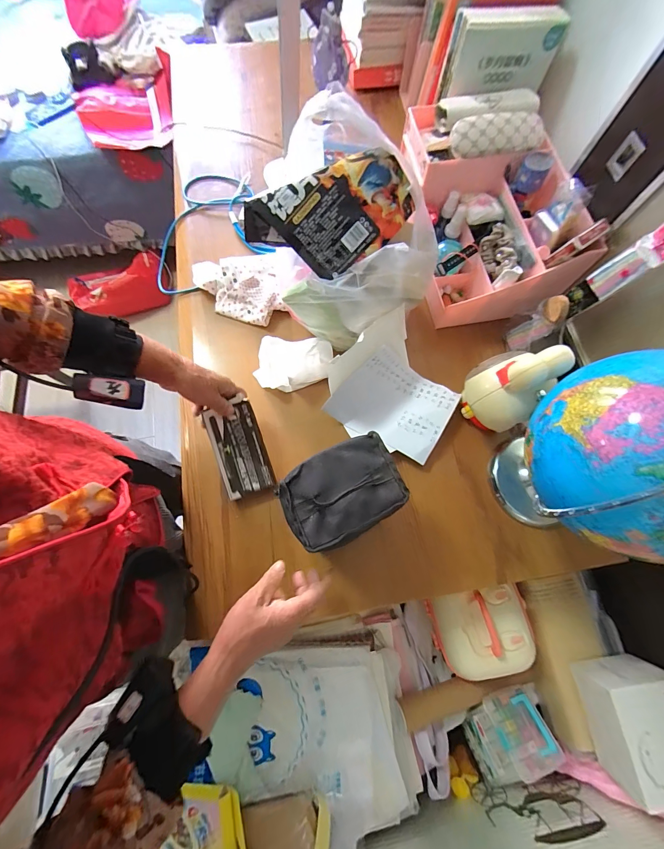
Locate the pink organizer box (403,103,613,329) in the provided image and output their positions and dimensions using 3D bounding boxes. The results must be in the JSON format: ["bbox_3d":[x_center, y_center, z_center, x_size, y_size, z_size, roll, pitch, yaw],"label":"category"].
[{"bbox_3d":[0.274,-0.394,0.610,0.221,0.181,0.353,-9,72,-4],"label":"pink organizer box"}]

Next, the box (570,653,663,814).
[{"bbox_3d":[0.478,0.469,0.523,0.118,0.103,0.160,-11,72,-4],"label":"box"}]

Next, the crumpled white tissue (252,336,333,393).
[{"bbox_3d":[-0.074,-0.113,0.593,0.135,0.055,0.090,-22,73,-8],"label":"crumpled white tissue"}]

